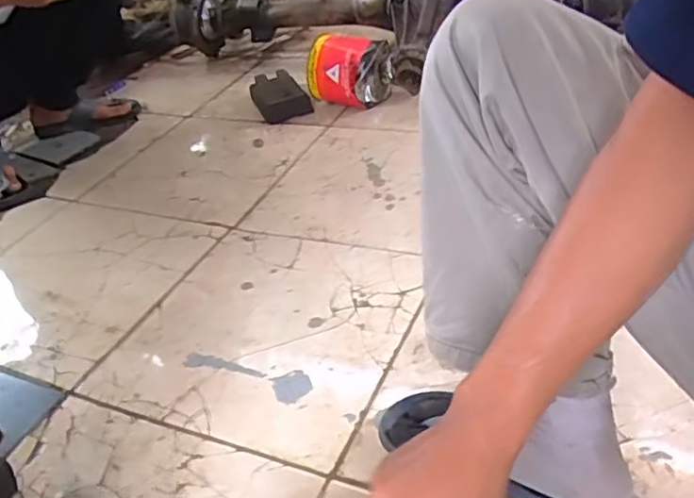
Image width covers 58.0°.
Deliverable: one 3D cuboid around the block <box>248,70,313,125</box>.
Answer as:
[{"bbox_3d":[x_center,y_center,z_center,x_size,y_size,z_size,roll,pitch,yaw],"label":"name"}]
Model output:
[{"bbox_3d":[-0.173,-0.388,1.574,0.132,0.055,0.230,-15,36,-7],"label":"block"}]

